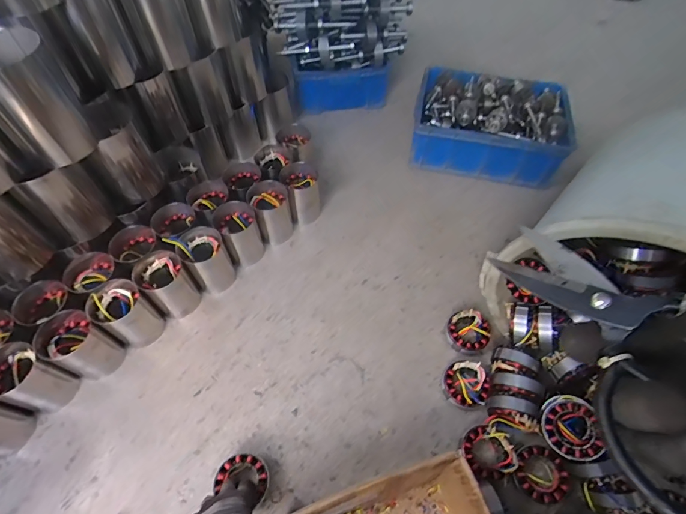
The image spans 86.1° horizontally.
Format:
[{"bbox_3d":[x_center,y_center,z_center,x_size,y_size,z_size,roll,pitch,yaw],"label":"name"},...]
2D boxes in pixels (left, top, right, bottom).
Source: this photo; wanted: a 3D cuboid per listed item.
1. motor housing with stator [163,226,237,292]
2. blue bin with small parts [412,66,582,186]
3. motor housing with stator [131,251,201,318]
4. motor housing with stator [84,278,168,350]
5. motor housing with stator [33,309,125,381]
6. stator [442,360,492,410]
[{"bbox_3d":[-0.296,0.009,0.795,0.097,0.123,0.091,-28,61,-17],"label":"motor housing with stator"},{"bbox_3d":[0.395,-0.355,0.998,0.387,0.154,0.275,10,57,6],"label":"blue bin with small parts"},{"bbox_3d":[-0.364,0.060,0.770,0.089,0.117,0.098,-34,63,-21],"label":"motor housing with stator"},{"bbox_3d":[-0.426,0.112,0.728,0.089,0.127,0.088,0,57,0],"label":"motor housing with stator"},{"bbox_3d":[-0.493,0.166,0.694,0.100,0.112,0.088,28,61,17],"label":"motor housing with stator"},{"bbox_3d":[0.233,0.245,0.699,0.079,0.046,0.084,-20,59,-13],"label":"stator"}]

